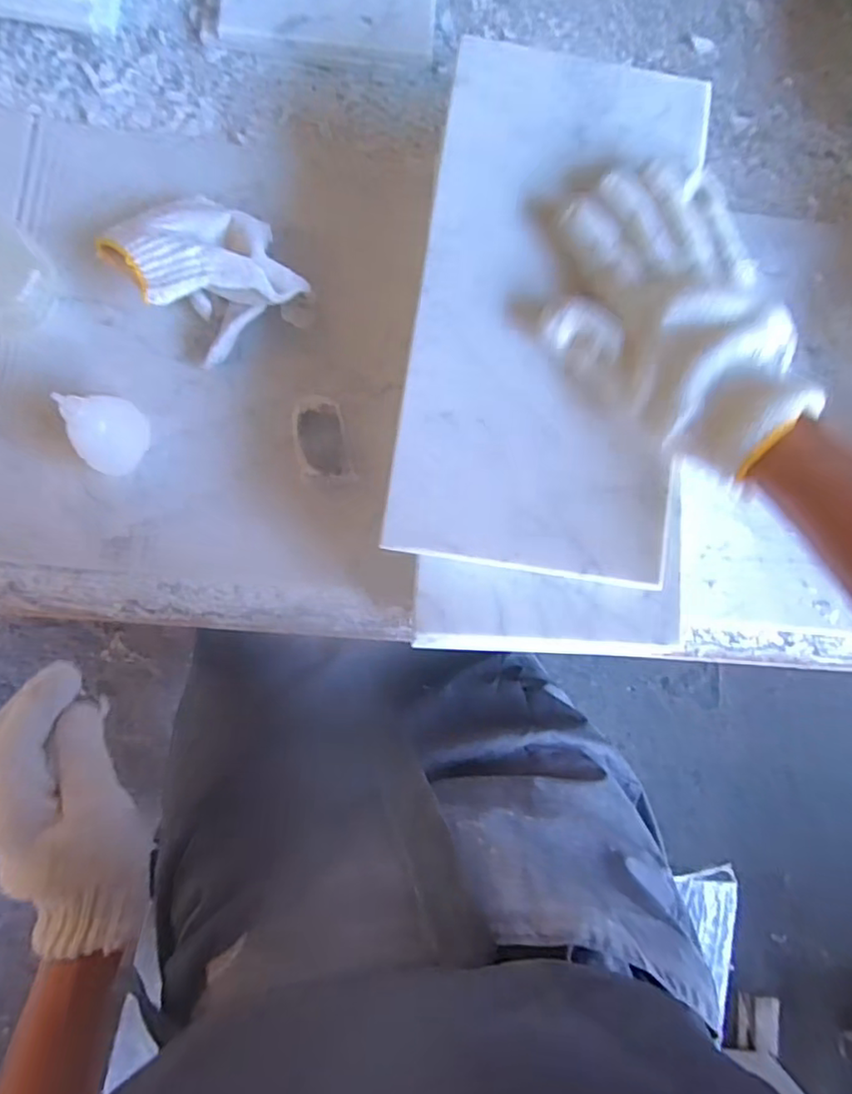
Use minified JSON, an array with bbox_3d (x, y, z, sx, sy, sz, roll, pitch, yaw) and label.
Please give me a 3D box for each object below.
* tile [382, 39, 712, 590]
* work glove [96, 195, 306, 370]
[{"bbox_3d":[0.070,-0.137,0.346,0.151,0.015,0.299,6,83,-4],"label":"tile"},{"bbox_3d":[-0.140,-0.181,0.408,0.094,0.059,0.108,-41,87,-9],"label":"work glove"}]

